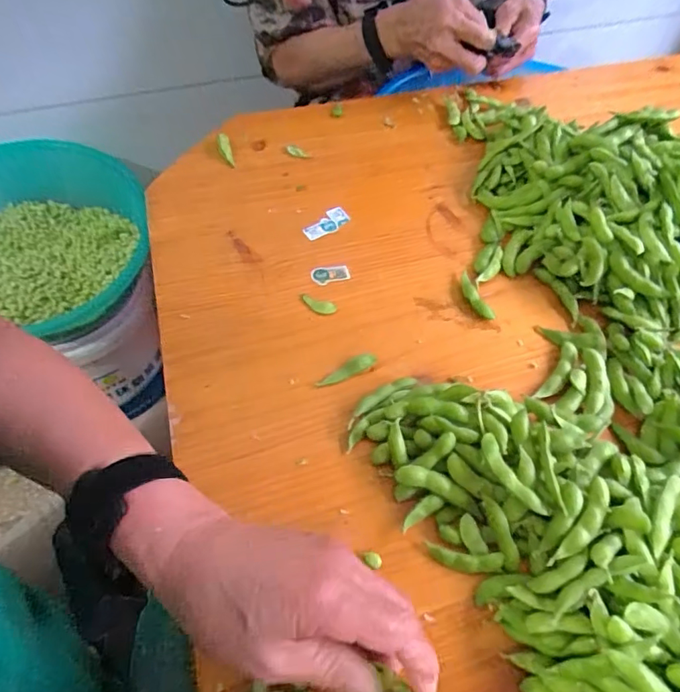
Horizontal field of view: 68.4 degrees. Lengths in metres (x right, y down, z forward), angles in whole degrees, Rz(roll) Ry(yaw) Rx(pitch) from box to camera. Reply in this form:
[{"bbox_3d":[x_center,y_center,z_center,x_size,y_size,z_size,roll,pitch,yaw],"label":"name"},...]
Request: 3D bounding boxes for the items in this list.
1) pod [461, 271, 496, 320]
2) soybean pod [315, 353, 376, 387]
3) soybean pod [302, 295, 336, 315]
[{"bbox_3d":[0.118,-0.043,0.440,0.014,0.008,0.052,-19,59,-16],"label":"pod"},{"bbox_3d":[0.006,0.020,0.394,0.050,0.010,0.014,-30,62,-22],"label":"soybean pod"},{"bbox_3d":[-0.019,-0.036,0.436,0.030,0.005,0.014,13,56,6],"label":"soybean pod"}]

